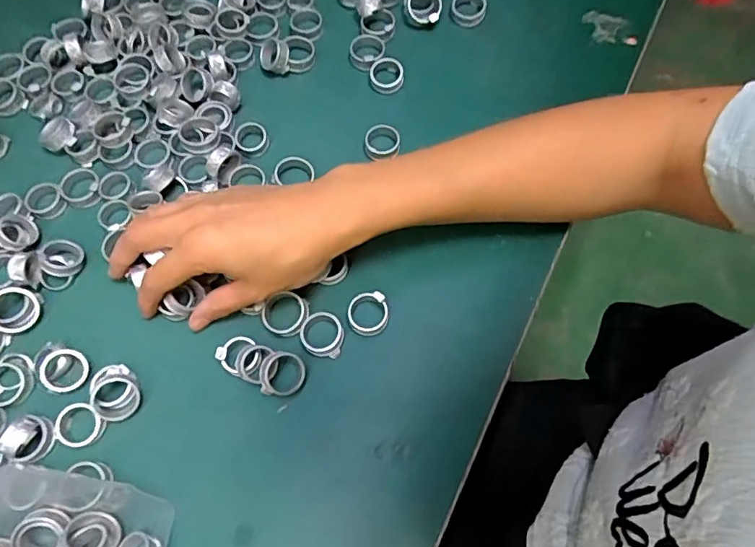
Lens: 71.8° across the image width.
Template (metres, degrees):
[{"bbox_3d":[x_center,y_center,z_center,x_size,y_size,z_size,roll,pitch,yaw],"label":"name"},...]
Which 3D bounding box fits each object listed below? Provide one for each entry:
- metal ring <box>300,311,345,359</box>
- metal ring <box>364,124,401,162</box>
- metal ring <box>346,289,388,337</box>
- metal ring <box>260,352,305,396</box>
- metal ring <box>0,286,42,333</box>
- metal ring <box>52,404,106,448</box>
[{"bbox_3d":[-0.034,0.037,0.322,0.026,0.007,0.026,1,67,-2],"label":"metal ring"},{"bbox_3d":[0.003,-0.094,0.376,0.026,0.009,0.028,1,67,-2],"label":"metal ring"},{"bbox_3d":[-0.006,0.025,0.325,0.025,0.011,0.026,1,67,-2],"label":"metal ring"},{"bbox_3d":[-0.056,0.059,0.309,0.026,0.015,0.024,1,67,-2],"label":"metal ring"},{"bbox_3d":[-0.228,0.023,0.326,0.029,0.005,0.029,4,80,-23],"label":"metal ring"},{"bbox_3d":[-0.172,0.088,0.299,0.026,0.005,0.024,1,67,-2],"label":"metal ring"}]

